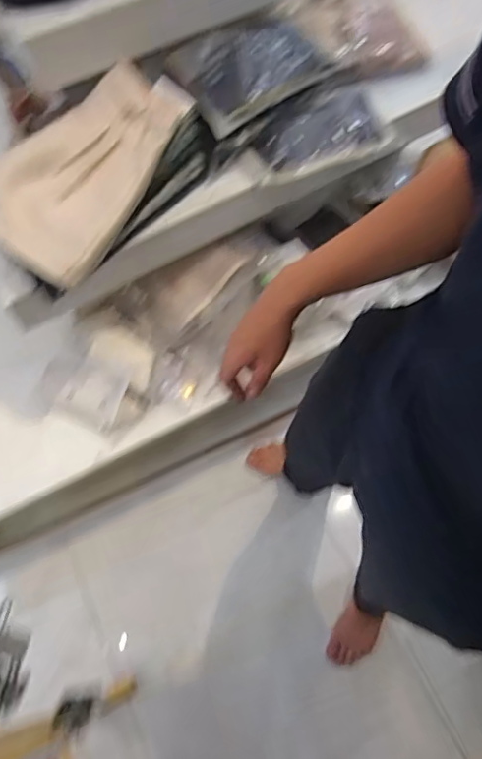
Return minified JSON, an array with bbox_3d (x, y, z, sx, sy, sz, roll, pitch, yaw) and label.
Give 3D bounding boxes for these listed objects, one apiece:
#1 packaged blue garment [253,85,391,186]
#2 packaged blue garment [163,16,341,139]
[{"bbox_3d":[0.158,-0.529,1.202,0.286,0.025,0.154,-23,79,-10],"label":"packaged blue garment"},{"bbox_3d":[0.038,-0.657,1.152,0.324,0.049,0.179,-36,94,-17],"label":"packaged blue garment"}]

